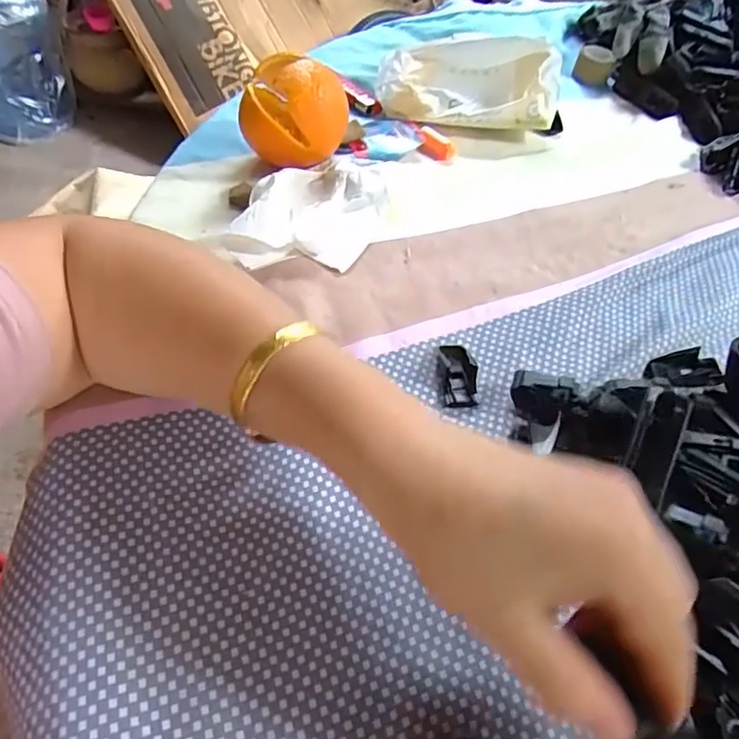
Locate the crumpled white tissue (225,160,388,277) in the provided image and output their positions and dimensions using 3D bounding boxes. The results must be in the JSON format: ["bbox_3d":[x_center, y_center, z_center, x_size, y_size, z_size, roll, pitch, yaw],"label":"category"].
[{"bbox_3d":[-0.032,-0.106,0.382,0.073,0.033,0.142,20,51,10],"label":"crumpled white tissue"}]

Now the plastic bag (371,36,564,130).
[{"bbox_3d":[0.085,-0.244,0.493,0.152,0.053,0.084,2,50,-5],"label":"plastic bag"}]

